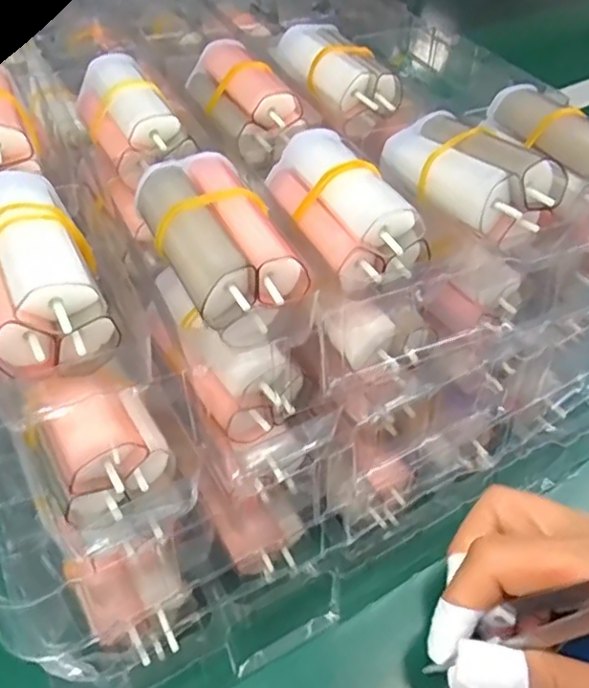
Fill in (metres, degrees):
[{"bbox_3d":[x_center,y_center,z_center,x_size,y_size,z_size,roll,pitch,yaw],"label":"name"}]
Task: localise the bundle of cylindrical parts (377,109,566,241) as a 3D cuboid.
[{"bbox_3d":[0.062,-0.065,0.220,0.030,0.024,0.069,-24,52,-25],"label":"bundle of cylindrical parts"}]

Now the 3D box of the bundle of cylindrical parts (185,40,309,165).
[{"bbox_3d":[-0.023,-0.111,0.275,0.031,0.026,0.065,-22,51,-24],"label":"bundle of cylindrical parts"}]

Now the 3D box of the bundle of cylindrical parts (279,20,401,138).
[{"bbox_3d":[0.021,-0.130,0.295,0.032,0.028,0.068,-20,50,-22],"label":"bundle of cylindrical parts"}]

